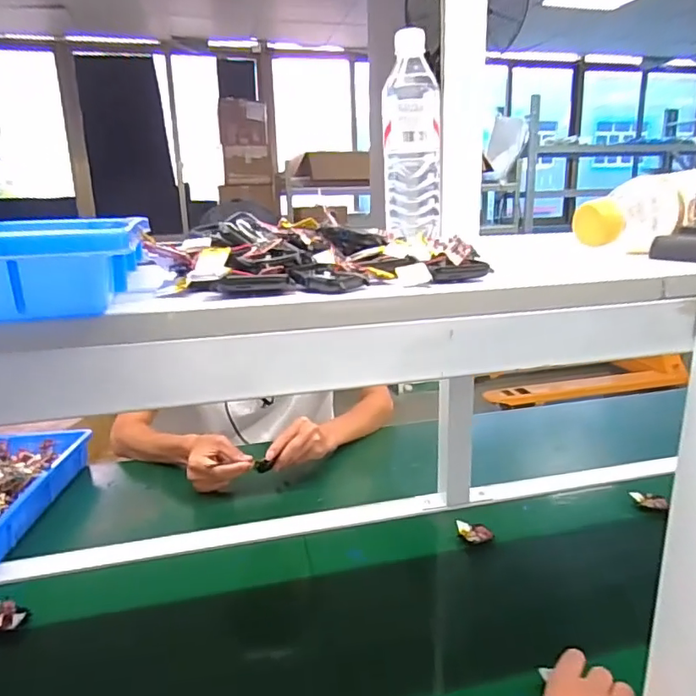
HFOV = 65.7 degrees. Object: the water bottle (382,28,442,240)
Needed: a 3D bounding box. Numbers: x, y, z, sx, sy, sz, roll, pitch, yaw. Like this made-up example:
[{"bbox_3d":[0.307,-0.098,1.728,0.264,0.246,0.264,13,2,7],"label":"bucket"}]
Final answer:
[{"bbox_3d":[0.069,-0.225,0.591,0.064,0.213,0.057,1,15,6],"label":"water bottle"}]

